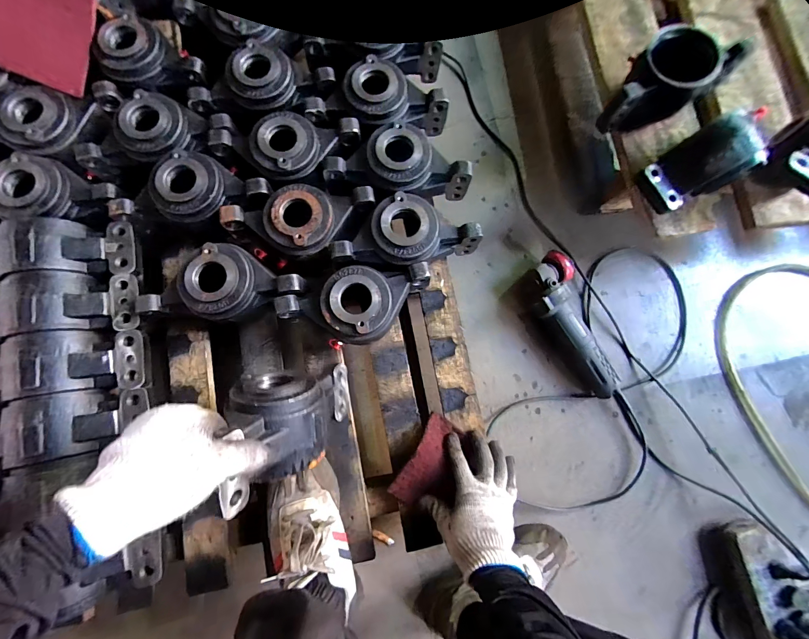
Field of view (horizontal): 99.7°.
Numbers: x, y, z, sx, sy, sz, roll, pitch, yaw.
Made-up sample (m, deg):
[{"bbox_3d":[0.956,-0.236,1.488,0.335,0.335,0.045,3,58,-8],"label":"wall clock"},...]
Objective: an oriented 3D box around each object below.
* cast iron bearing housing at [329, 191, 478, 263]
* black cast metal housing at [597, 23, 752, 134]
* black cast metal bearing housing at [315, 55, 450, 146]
[{"bbox_3d":[0.007,-0.128,0.524,0.218,0.070,0.107,4,81,-2],"label":"cast iron bearing housing"},{"bbox_3d":[0.416,-0.385,0.547,0.191,0.110,0.114,-39,85,-8],"label":"black cast metal housing"},{"bbox_3d":[-0.037,-0.365,0.564,0.182,0.079,0.132,-22,83,-6],"label":"black cast metal bearing housing"}]

